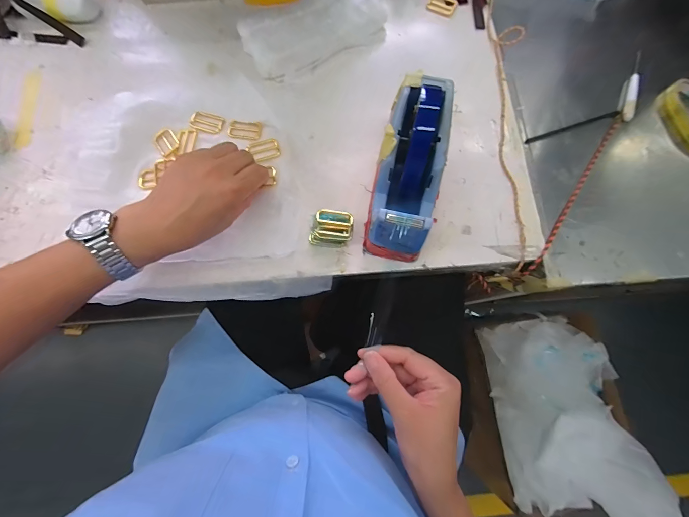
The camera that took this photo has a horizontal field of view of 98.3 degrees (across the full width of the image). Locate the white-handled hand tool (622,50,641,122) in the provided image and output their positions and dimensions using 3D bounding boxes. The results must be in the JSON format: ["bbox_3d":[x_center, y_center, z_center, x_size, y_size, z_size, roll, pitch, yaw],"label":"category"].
[{"bbox_3d":[0.426,-0.256,0.441,0.010,0.012,0.121,18,77,3],"label":"white-handled hand tool"}]

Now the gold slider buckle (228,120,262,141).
[{"bbox_3d":[-0.142,-0.183,0.425,0.046,0.005,0.029,6,77,0],"label":"gold slider buckle"}]

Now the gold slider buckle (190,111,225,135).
[{"bbox_3d":[-0.198,-0.195,0.426,0.047,0.006,0.032,14,77,2],"label":"gold slider buckle"}]

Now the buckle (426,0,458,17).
[{"bbox_3d":[0.155,-0.404,0.475,0.044,0.004,0.031,24,78,5],"label":"buckle"}]

